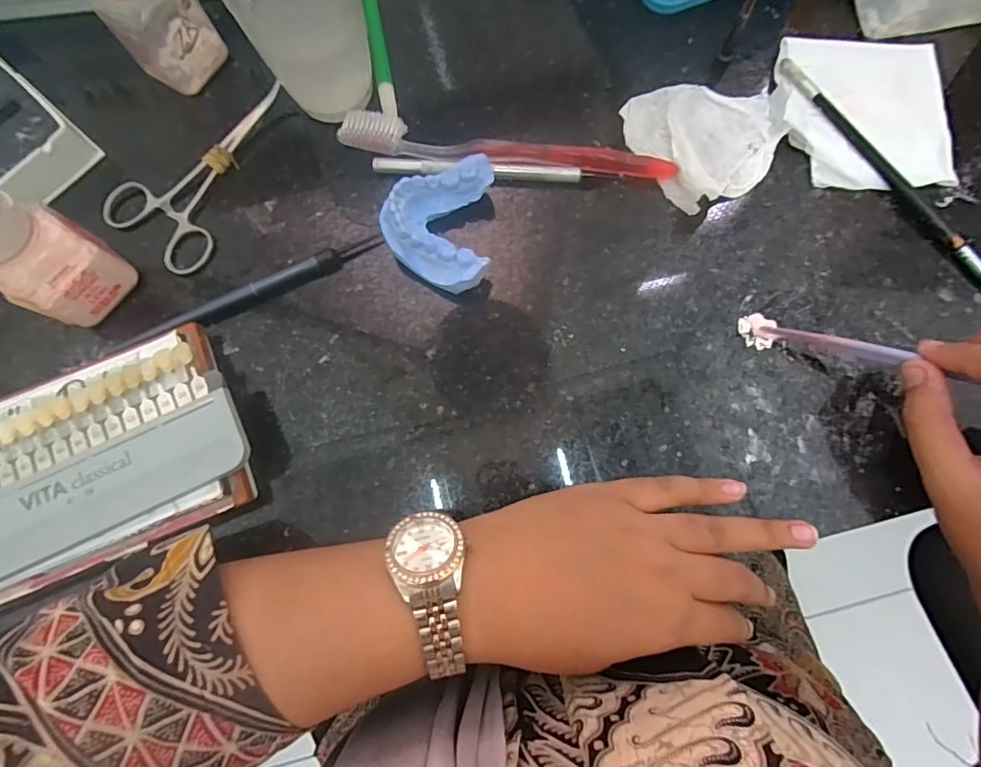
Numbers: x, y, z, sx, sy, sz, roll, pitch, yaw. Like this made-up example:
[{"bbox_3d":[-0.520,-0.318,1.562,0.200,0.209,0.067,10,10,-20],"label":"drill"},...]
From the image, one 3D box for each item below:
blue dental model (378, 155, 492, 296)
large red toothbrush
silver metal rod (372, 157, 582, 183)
[{"bbox_3d":[-0.028,-0.085,0.266,0.055,0.030,0.068,2,78,2],"label":"blue dental model"},{"bbox_3d":[0.008,-0.133,0.287,0.189,0.007,0.022,9,78,3],"label":"large red toothbrush"},{"bbox_3d":[-0.008,-0.120,0.284,0.115,0.006,0.010,3,78,2],"label":"silver metal rod"}]

